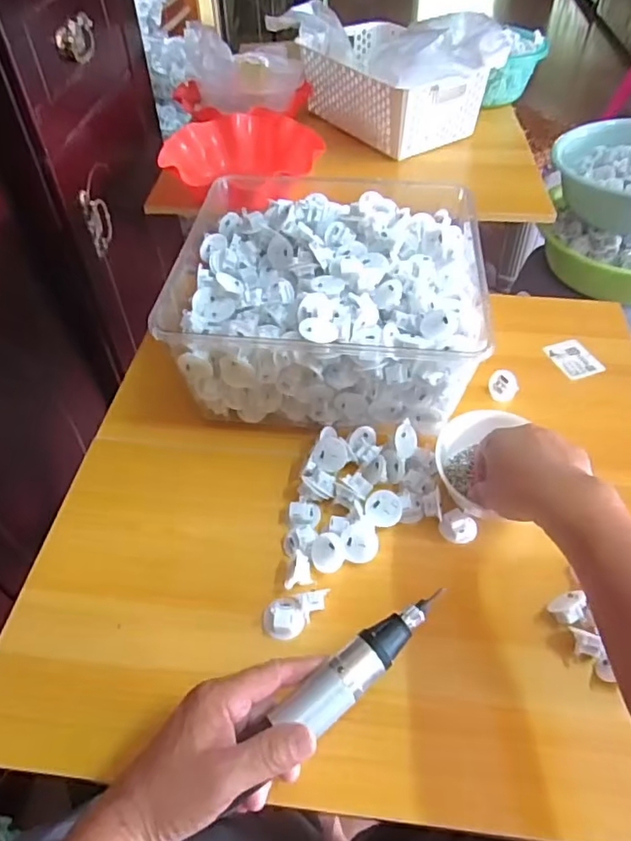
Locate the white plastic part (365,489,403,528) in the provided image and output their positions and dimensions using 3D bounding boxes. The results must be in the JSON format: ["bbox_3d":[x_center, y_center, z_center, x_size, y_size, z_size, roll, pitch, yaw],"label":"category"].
[{"bbox_3d":[0.063,0.083,0.529,0.032,0.020,0.032,3,49,3],"label":"white plastic part"}]

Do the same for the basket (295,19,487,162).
[{"bbox_3d":[0.114,-0.551,0.954,0.192,0.106,0.290,-25,53,-20],"label":"basket"}]

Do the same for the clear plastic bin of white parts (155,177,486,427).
[{"bbox_3d":[0.011,-0.128,0.615,0.301,0.136,0.255,4,49,4],"label":"clear plastic bin of white parts"}]

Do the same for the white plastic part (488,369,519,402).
[{"bbox_3d":[0.210,-0.039,0.633,0.016,0.032,0.034,-10,77,-49],"label":"white plastic part"}]

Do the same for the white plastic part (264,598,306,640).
[{"bbox_3d":[-0.026,0.164,0.473,0.033,0.012,0.032,-1,49,0],"label":"white plastic part"}]

